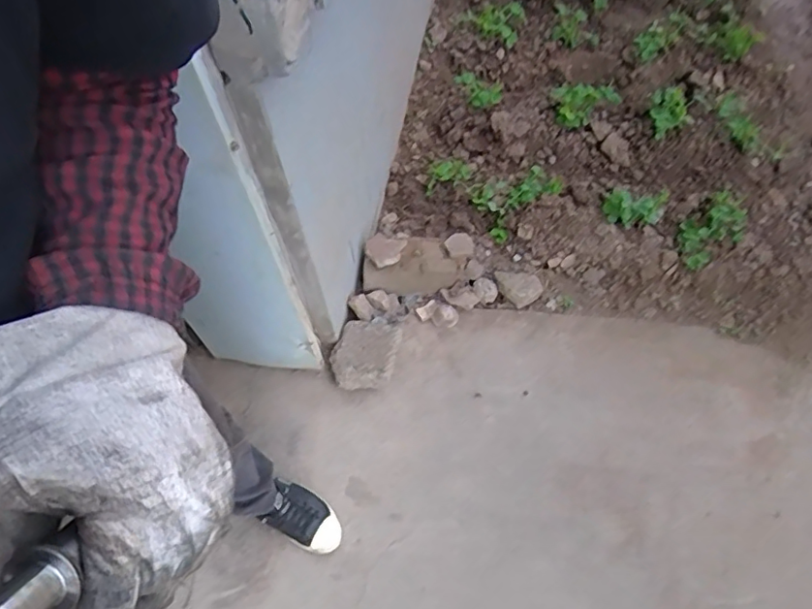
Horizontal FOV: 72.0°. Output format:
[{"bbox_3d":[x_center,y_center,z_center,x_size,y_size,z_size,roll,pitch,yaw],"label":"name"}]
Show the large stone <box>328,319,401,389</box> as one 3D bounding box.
[{"bbox_3d":[-0.103,0.124,1.405,0.153,0.078,0.192,12,62,9],"label":"large stone"}]

